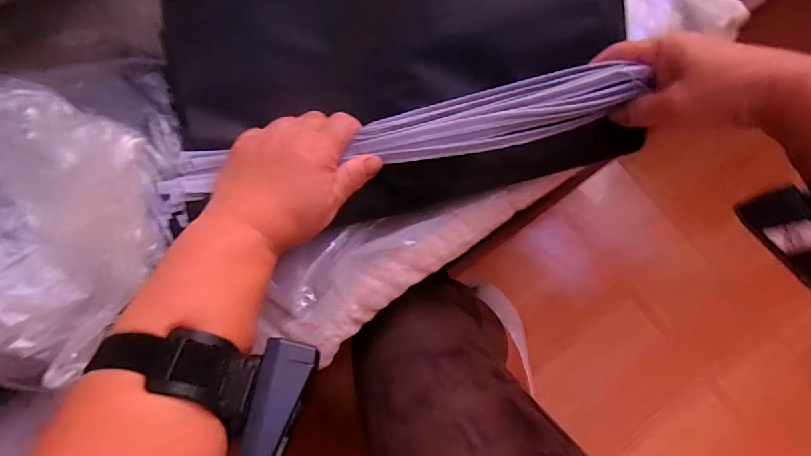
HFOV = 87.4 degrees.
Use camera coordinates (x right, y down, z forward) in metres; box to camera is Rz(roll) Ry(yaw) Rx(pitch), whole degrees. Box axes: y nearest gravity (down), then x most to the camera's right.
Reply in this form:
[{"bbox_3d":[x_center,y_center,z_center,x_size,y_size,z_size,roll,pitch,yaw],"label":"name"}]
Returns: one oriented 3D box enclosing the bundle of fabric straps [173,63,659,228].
[{"bbox_3d":[-0.003,-0.073,0.330,0.364,0.024,0.051,-12,78,0],"label":"bundle of fabric straps"}]

